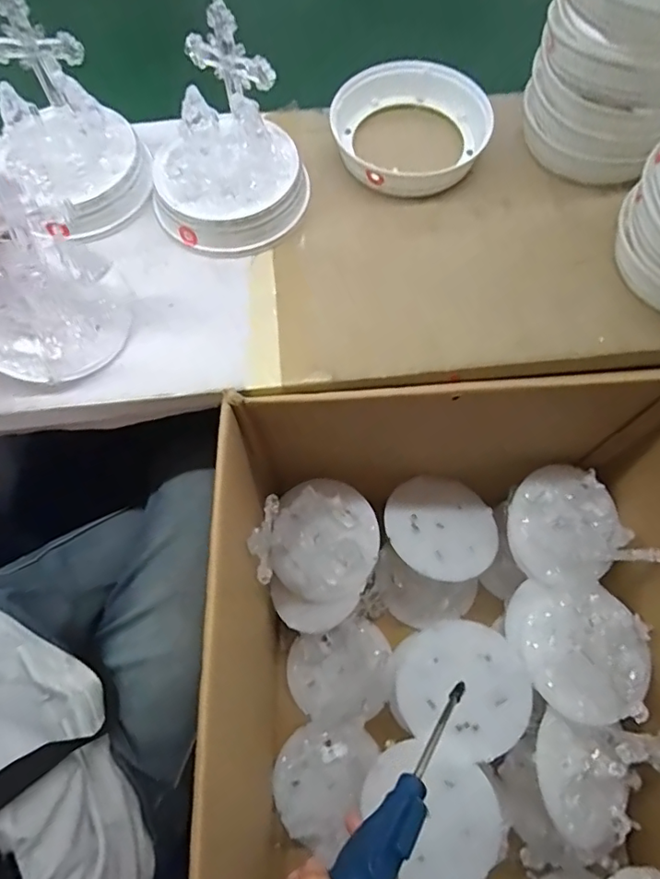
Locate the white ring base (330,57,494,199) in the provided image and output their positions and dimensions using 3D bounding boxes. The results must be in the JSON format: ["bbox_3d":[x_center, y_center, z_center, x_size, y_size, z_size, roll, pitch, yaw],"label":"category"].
[{"bbox_3d":[0.080,-0.317,0.551,0.155,0.044,0.150,2,67,2],"label":"white ring base"}]

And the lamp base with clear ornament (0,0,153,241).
[{"bbox_3d":[-0.250,-0.282,0.486,0.133,0.136,0.133,-27,69,-10],"label":"lamp base with clear ornament"}]

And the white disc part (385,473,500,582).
[{"bbox_3d":[0.130,0.099,0.620,0.125,0.010,0.124,6,55,-8],"label":"white disc part"}]

